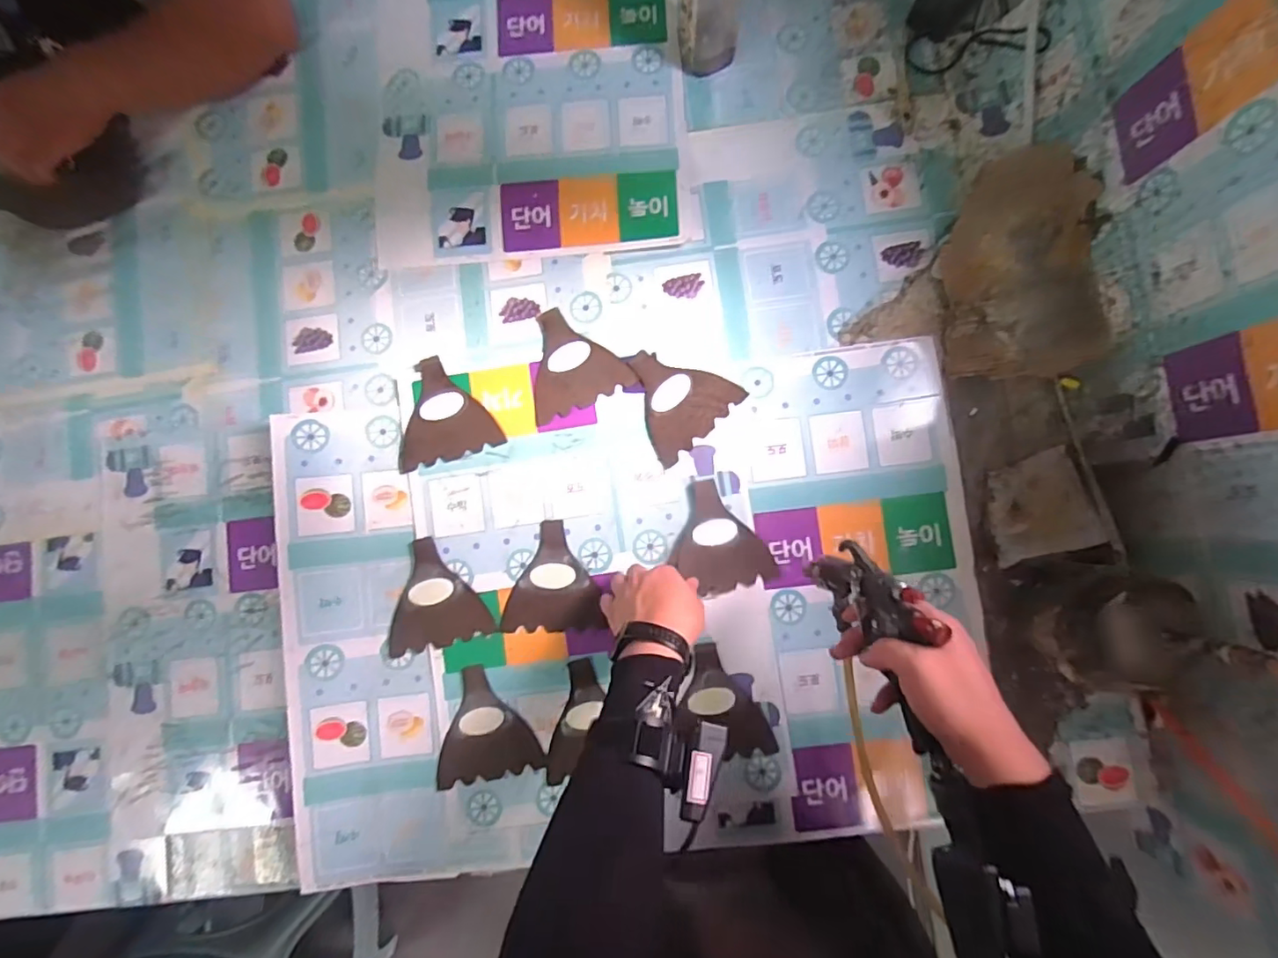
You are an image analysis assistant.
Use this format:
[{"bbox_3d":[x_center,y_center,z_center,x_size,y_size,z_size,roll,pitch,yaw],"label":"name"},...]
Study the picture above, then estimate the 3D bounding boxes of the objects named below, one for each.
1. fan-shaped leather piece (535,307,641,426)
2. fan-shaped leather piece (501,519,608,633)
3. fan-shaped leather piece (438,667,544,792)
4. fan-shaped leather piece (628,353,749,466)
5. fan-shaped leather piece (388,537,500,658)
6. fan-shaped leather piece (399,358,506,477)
[{"bbox_3d":[-0.076,-0.137,0.622,0.115,0.006,0.118,-21,85,0],"label":"fan-shaped leather piece"},{"bbox_3d":[-0.098,0.110,0.619,0.106,0.011,0.120,-1,85,2],"label":"fan-shaped leather piece"},{"bbox_3d":[-0.169,0.265,0.601,0.112,0.006,0.119,-12,85,1],"label":"fan-shaped leather piece"},{"bbox_3d":[0.036,-0.092,0.614,0.113,0.008,0.114,-44,87,1],"label":"fan-shaped leather piece"},{"bbox_3d":[-0.227,0.127,0.610,0.116,0.006,0.117,-12,85,1],"label":"fan-shaped leather piece"},{"bbox_3d":[-0.224,-0.079,0.624,0.114,0.005,0.115,-16,86,-3],"label":"fan-shaped leather piece"}]

